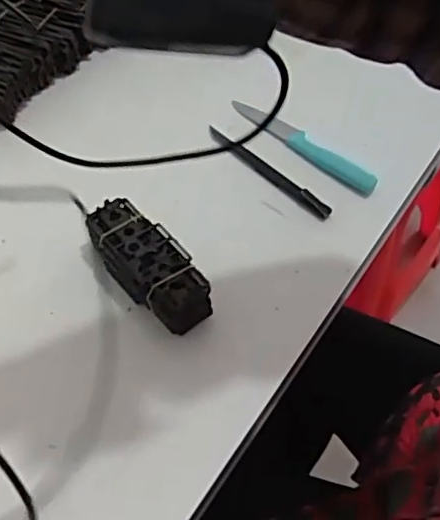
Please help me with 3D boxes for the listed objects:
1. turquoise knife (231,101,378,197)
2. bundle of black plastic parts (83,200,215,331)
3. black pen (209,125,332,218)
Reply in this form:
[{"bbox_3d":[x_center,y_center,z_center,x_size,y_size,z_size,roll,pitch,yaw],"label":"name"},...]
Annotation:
[{"bbox_3d":[0.081,-0.116,0.605,0.025,0.009,0.170,-38,60,-24],"label":"turquoise knife"},{"bbox_3d":[-0.060,0.005,0.498,0.052,0.044,0.129,-34,59,-22],"label":"bundle of black plastic parts"},{"bbox_3d":[0.044,-0.084,0.585,0.016,0.010,0.148,-39,61,-24],"label":"black pen"}]

